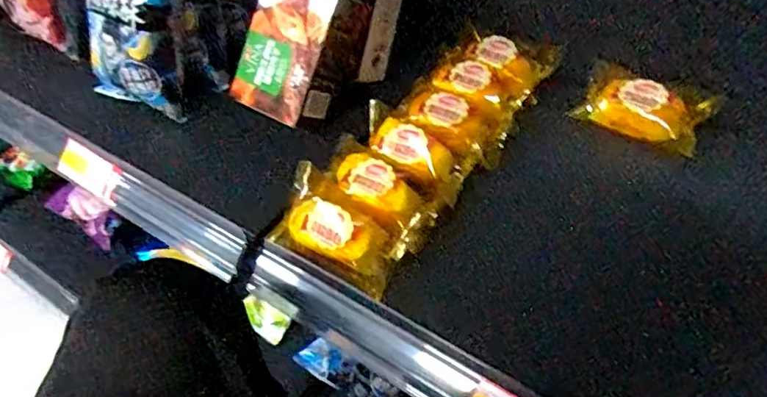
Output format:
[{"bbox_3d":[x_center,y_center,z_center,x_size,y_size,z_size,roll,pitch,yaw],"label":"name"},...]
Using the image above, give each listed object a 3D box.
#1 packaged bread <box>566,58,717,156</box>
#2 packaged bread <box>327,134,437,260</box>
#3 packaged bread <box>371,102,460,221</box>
[{"bbox_3d":[0.248,-0.089,0.527,0.118,0.040,0.068,25,53,24],"label":"packaged bread"},{"bbox_3d":[-0.007,-0.010,0.467,0.050,0.029,0.130,-27,51,-21],"label":"packaged bread"},{"bbox_3d":[0.020,-0.037,0.490,0.056,0.034,0.117,-33,53,-24],"label":"packaged bread"}]

